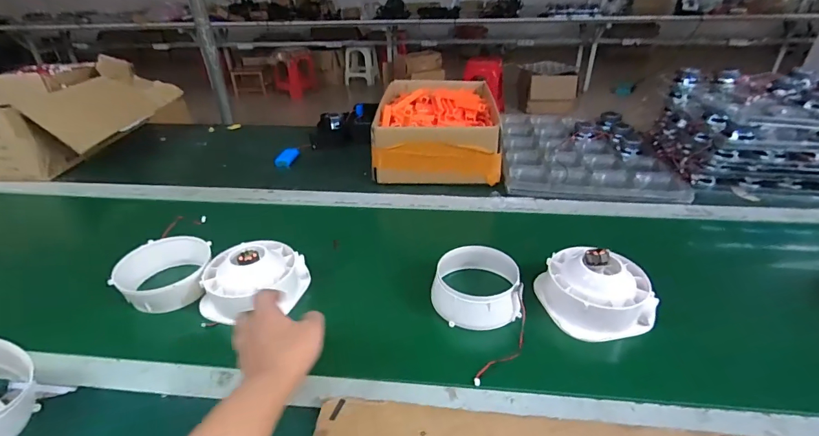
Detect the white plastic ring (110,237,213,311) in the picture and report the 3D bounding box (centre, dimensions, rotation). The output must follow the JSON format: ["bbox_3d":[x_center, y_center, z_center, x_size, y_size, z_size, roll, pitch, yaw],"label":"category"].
[{"bbox_3d":[-0.368,0.081,0.614,0.122,0.051,0.123,-13,34,-16],"label":"white plastic ring"}]

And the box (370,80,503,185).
[{"bbox_3d":[0.066,-0.226,0.985,0.268,0.121,0.376,1,33,4],"label":"box"}]

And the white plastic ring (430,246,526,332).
[{"bbox_3d":[0.096,0.097,0.567,0.118,0.057,0.105,7,34,13],"label":"white plastic ring"}]

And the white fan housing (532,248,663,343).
[{"bbox_3d":[0.254,0.086,0.555,0.127,0.071,0.127,-8,33,-10],"label":"white fan housing"}]

